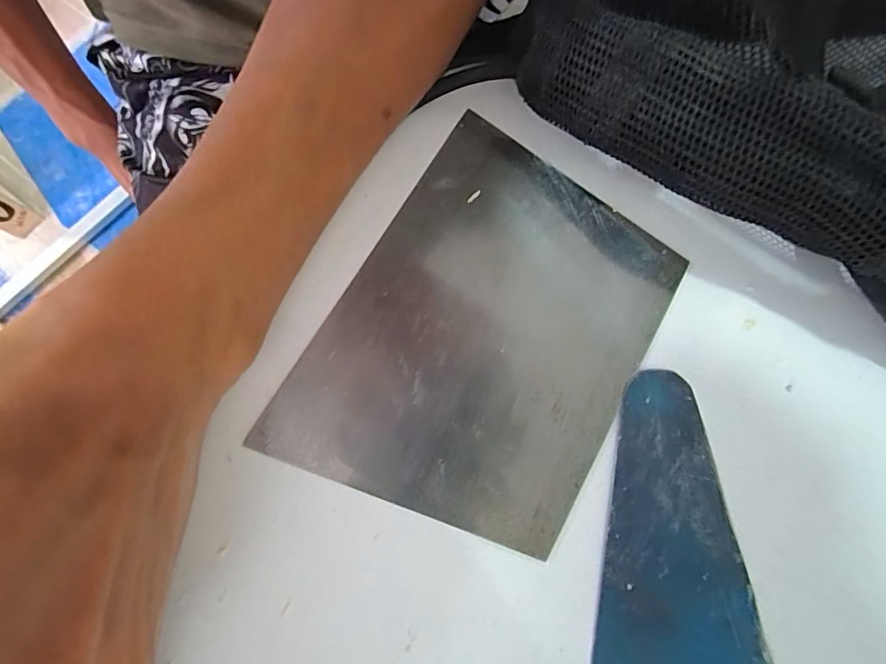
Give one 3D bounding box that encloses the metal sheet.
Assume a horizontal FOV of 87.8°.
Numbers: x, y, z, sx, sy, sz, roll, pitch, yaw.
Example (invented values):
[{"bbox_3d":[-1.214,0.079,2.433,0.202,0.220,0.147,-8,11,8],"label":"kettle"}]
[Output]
[{"bbox_3d":[0.015,-0.001,0.157,0.096,0.004,0.133,30,78,8],"label":"metal sheet"}]

